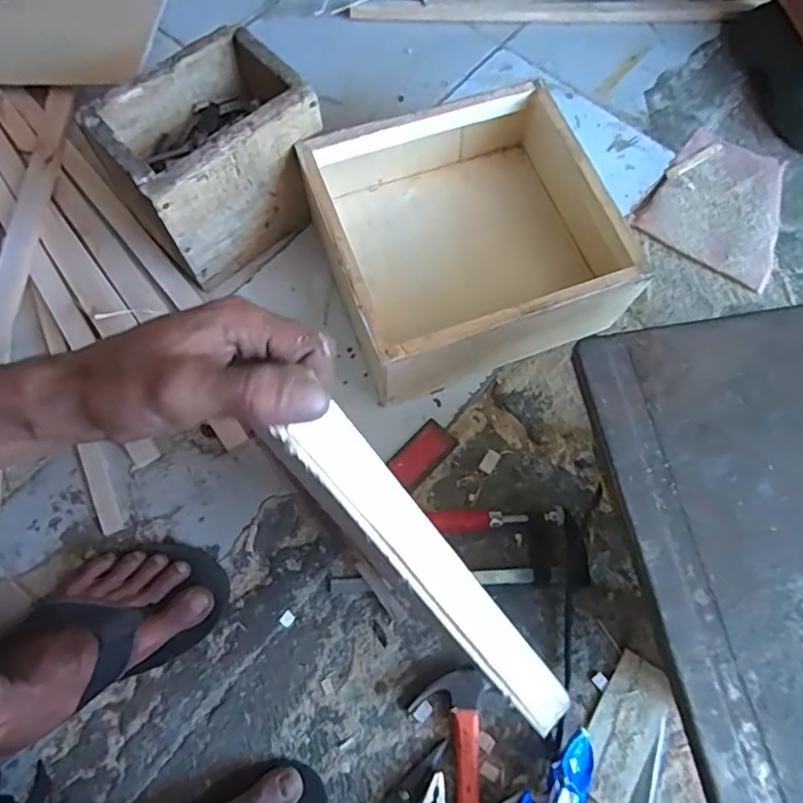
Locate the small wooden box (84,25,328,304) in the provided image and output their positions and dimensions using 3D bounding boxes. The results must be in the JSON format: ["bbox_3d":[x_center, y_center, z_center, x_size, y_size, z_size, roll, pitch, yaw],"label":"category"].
[{"bbox_3d":[-0.201,-0.258,0.639,0.201,0.160,0.134,-38,75,-14],"label":"small wooden box"}]

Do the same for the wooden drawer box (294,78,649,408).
[{"bbox_3d":[0.067,-0.179,0.646,0.287,0.136,0.274,-20,71,-8],"label":"wooden drawer box"}]

